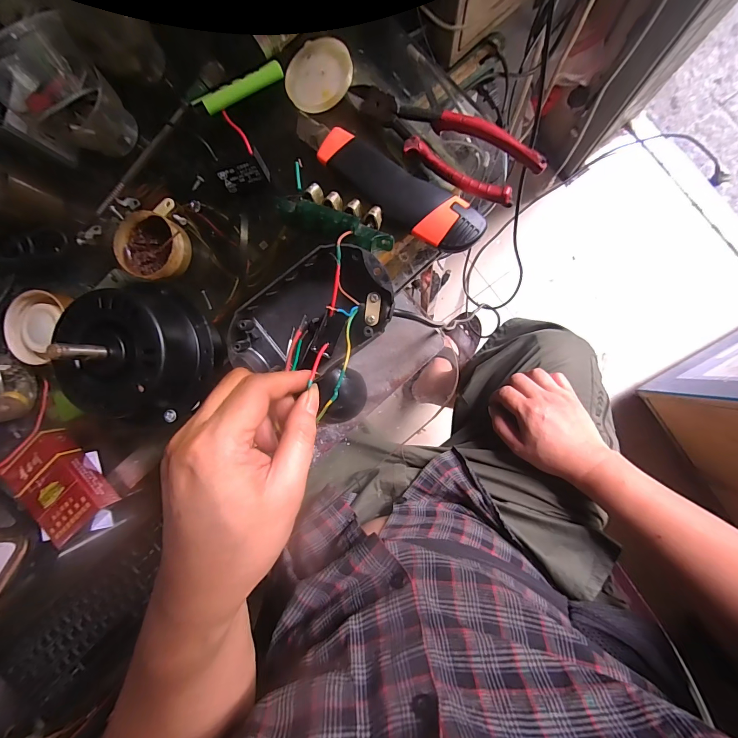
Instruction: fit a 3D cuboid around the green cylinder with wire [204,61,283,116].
[{"bbox_3d":[-0.101,-0.227,0.284,0.068,0.011,0.011,-33,86,-5],"label":"green cylinder with wire"}]

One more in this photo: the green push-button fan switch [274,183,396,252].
[{"bbox_3d":[-0.020,-0.113,0.261,0.084,0.028,0.035,25,94,7],"label":"green push-button fan switch"}]

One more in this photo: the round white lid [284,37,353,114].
[{"bbox_3d":[-0.041,-0.238,0.283,0.054,0.007,0.057,0,90,8],"label":"round white lid"}]

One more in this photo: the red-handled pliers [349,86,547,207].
[{"bbox_3d":[0.051,-0.175,0.262,0.155,0.016,0.044,33,95,7],"label":"red-handled pliers"}]

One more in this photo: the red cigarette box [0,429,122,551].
[{"bbox_3d":[-0.270,0.102,0.307,0.055,0.025,0.085,-45,84,6],"label":"red cigarette box"}]

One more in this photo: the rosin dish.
[{"bbox_3d":[-0.187,-0.105,0.301,0.060,0.022,0.053,17,93,8],"label":"rosin dish"}]

